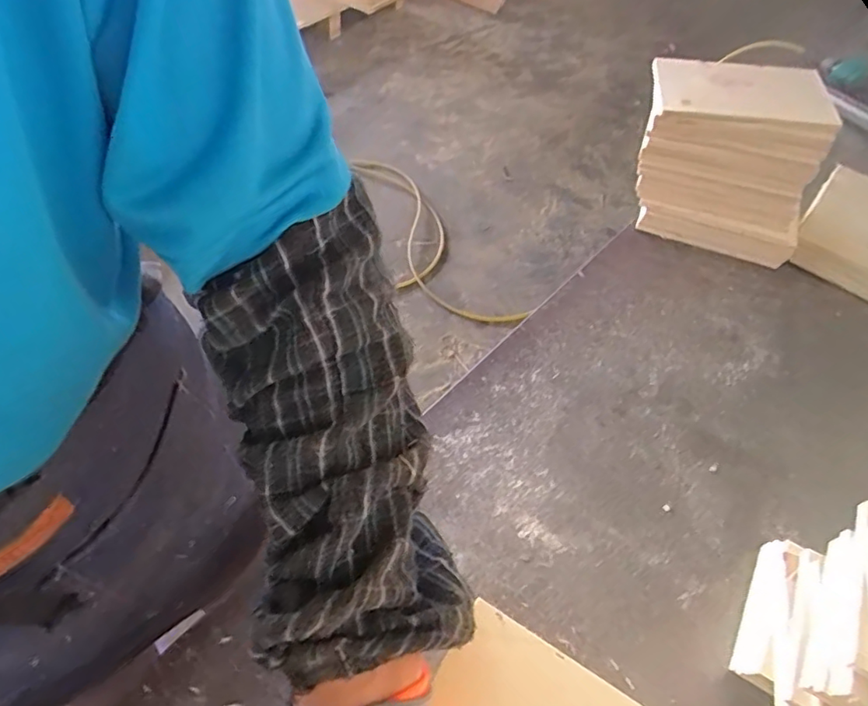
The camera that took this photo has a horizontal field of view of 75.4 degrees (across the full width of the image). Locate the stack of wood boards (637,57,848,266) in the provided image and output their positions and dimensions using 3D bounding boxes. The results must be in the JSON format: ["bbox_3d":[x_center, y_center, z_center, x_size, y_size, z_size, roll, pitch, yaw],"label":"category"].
[{"bbox_3d":[0.350,-0.230,0.685,0.212,0.194,0.121,10,54,2],"label":"stack of wood boards"}]

